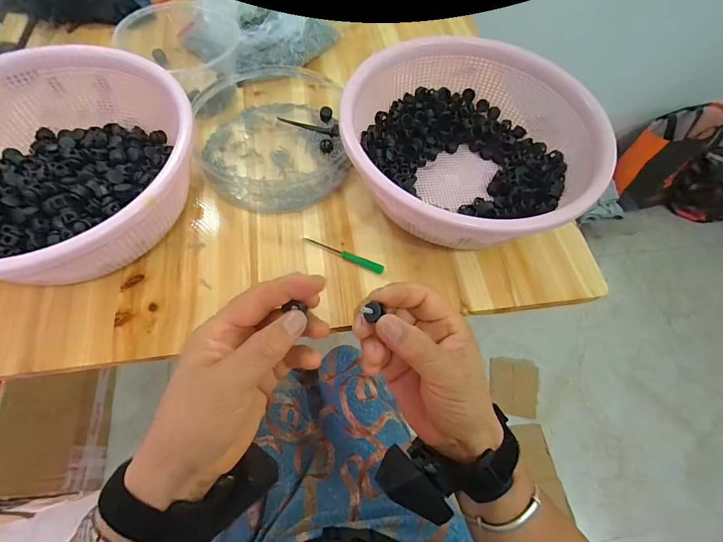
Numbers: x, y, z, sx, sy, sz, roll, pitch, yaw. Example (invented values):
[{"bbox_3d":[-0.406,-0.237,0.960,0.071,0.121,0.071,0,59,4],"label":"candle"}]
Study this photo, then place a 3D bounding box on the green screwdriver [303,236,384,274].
[{"bbox_3d":[-0.021,-0.020,0.418,0.099,0.010,0.010,24,64,9],"label":"green screwdriver"}]

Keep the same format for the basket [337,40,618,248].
[{"bbox_3d":[0.115,-0.129,0.415,0.239,0.128,0.247,1,62,-3],"label":"basket"}]

